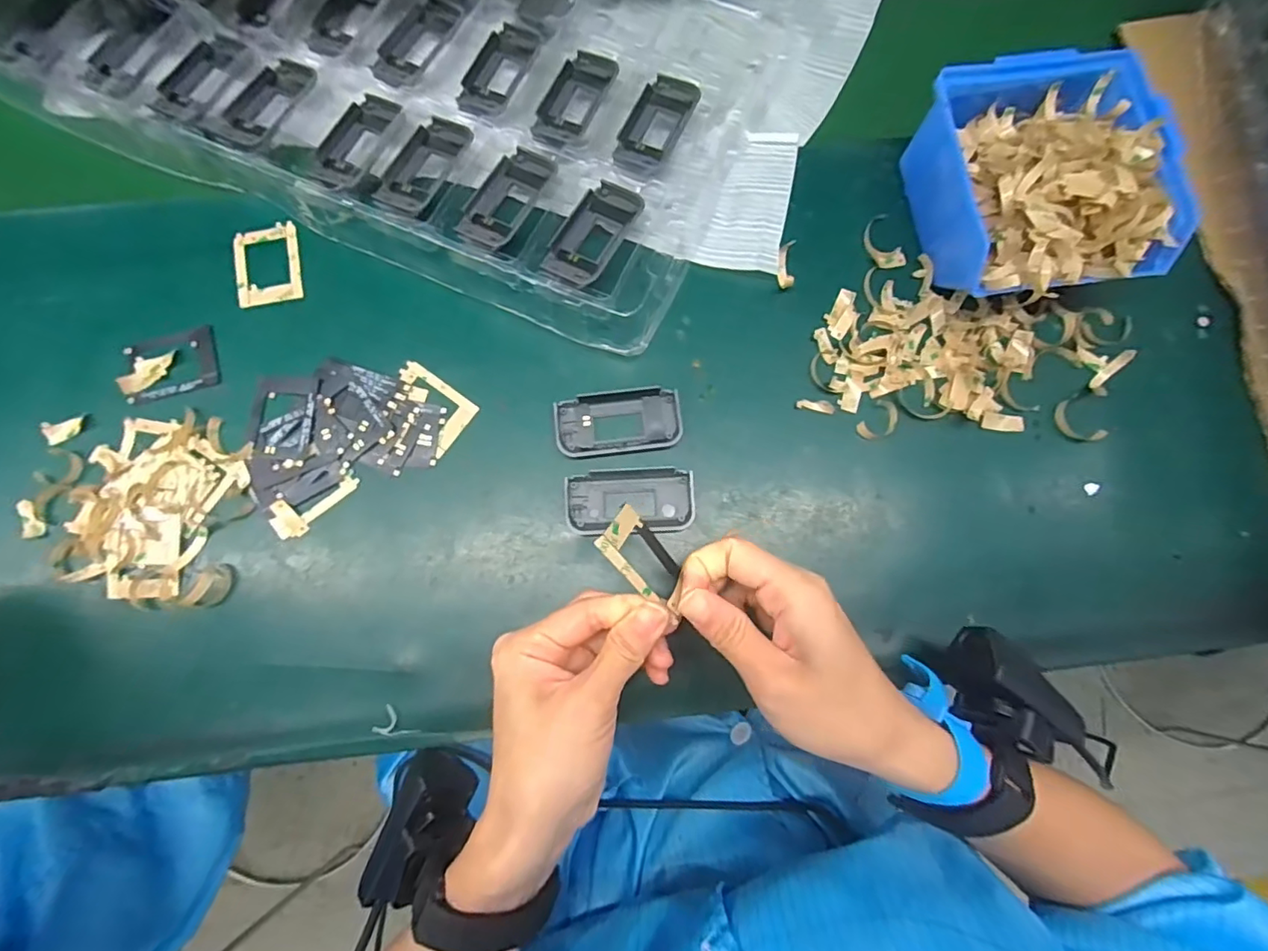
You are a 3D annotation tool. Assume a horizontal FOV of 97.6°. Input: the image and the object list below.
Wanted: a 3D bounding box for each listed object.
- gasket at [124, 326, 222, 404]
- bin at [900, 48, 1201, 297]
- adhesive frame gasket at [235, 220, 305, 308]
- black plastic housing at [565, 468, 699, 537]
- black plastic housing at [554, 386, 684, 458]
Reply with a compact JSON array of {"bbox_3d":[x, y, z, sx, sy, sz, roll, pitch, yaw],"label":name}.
[{"bbox_3d":[-0.285,-0.068,0.343,0.053,0.005,0.036,-16,80,-4],"label":"gasket"},{"bbox_3d":[0.243,-0.175,0.339,0.122,0.067,0.133,-9,80,-2],"label":"bin"},{"bbox_3d":[-0.238,-0.137,0.359,0.039,0.004,0.055,-12,80,-3],"label":"adhesive frame gasket"},{"bbox_3d":[-0.002,0.015,0.332,0.076,0.007,0.037,-3,79,-1],"label":"black plastic housing"},{"bbox_3d":[-0.010,-0.033,0.341,0.076,0.006,0.039,-8,80,-2],"label":"black plastic housing"}]

